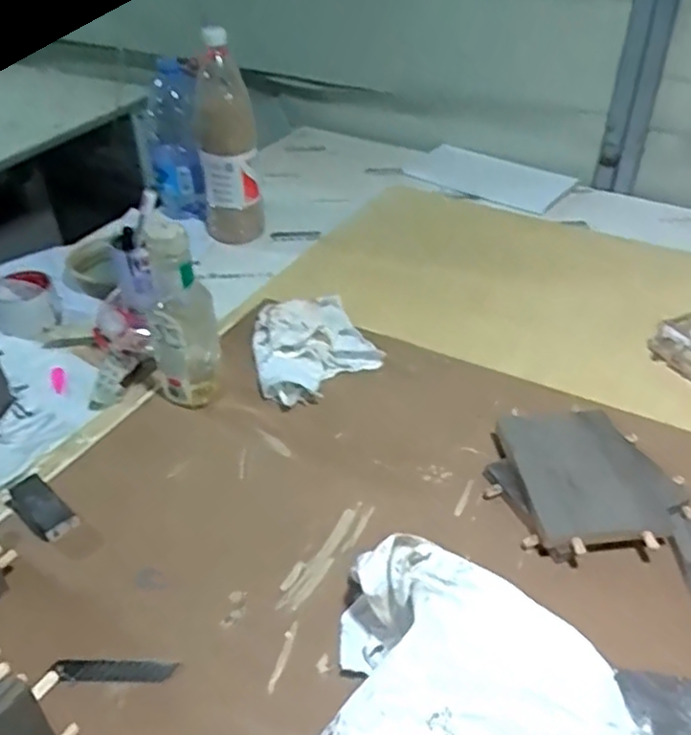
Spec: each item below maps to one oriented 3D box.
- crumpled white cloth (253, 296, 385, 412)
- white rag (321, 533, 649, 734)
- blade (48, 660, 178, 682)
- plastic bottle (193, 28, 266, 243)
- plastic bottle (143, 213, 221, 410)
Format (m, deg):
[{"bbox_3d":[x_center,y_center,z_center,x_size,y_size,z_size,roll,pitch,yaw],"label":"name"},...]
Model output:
[{"bbox_3d":[-0.044,-0.034,0.833,0.150,0.034,0.178,-16,42,-17],"label":"crumpled white cloth"},{"bbox_3d":[0.057,0.207,0.486,0.258,0.097,0.217,-12,41,-13],"label":"white rag"},{"bbox_3d":[-0.176,0.230,0.527,0.095,0.007,0.019,-2,40,-1],"label":"blade"},{"bbox_3d":[-0.176,-0.332,1.029,0.084,0.298,0.098,-5,40,-4],"label":"plastic bottle"},{"bbox_3d":[-0.172,-0.054,0.720,0.069,0.201,0.064,-14,41,-15],"label":"plastic bottle"}]

